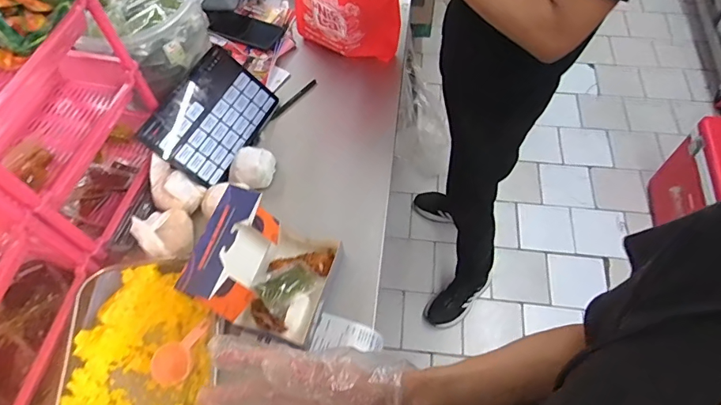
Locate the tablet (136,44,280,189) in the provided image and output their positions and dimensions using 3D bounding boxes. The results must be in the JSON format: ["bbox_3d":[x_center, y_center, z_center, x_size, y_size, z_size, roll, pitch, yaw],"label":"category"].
[{"bbox_3d":[-0.273,-0.161,0.857,0.161,0.008,0.247,40,61,-23],"label":"tablet"}]

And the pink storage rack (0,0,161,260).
[{"bbox_3d":[-0.472,-0.116,0.705,0.197,0.328,0.289,16,61,10],"label":"pink storage rack"}]

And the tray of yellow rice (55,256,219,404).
[{"bbox_3d":[-0.325,0.232,0.669,0.219,0.073,0.286,0,59,1],"label":"tray of yellow rice"}]

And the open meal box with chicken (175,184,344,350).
[{"bbox_3d":[-0.136,0.096,0.684,0.173,0.133,0.178,17,61,10],"label":"open meal box with chicken"}]

